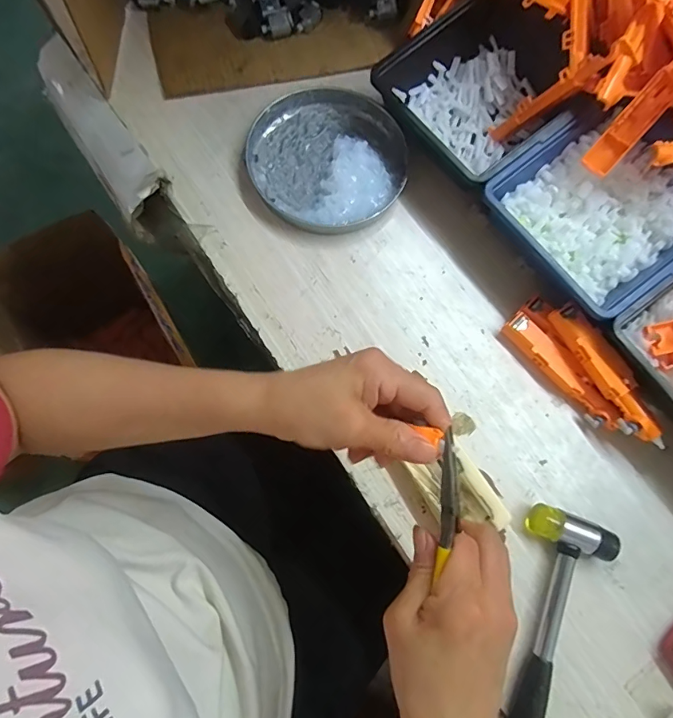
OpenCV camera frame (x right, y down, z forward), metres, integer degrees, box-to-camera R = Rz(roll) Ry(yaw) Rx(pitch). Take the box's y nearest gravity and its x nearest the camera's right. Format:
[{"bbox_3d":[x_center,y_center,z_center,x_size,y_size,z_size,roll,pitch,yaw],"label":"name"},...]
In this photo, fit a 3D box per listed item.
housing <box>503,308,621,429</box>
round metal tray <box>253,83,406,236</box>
[{"bbox_3d":[0.187,0.011,0.374,0.022,0.018,0.116,-39,81,-11],"label":"housing"},{"bbox_3d":[-0.007,-0.190,0.415,0.139,0.024,0.156,-12,77,-6],"label":"round metal tray"}]

